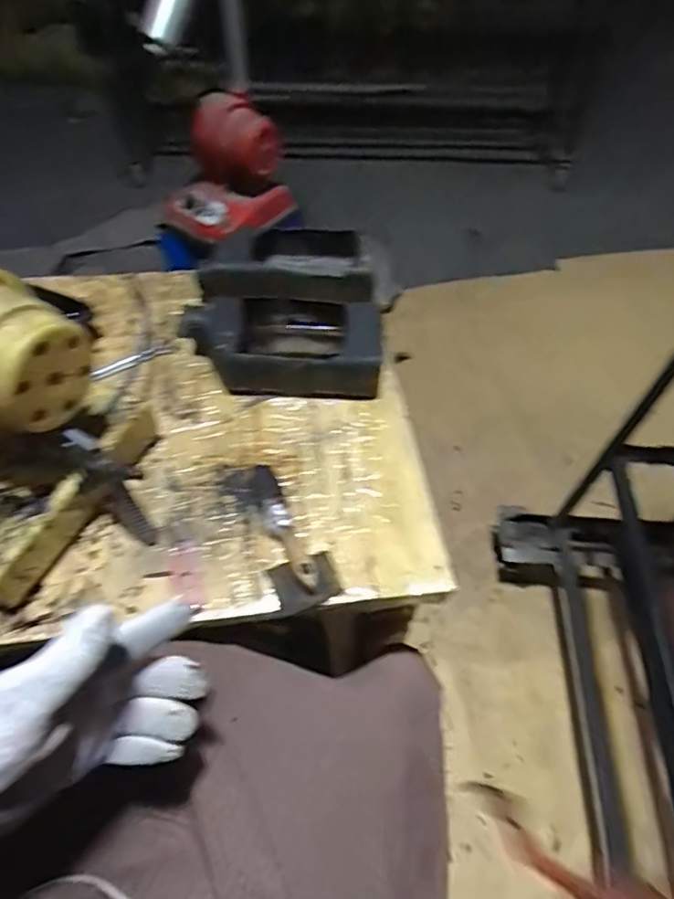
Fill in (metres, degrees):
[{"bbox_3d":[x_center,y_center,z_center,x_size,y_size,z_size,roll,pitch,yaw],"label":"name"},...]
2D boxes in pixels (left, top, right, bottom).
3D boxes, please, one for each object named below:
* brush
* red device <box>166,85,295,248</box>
[{"bbox_3d":[-0.059,0.071,0.515,0.047,0.024,0.153,-23,58,-18],"label":"brush"},{"bbox_3d":[-0.200,-0.506,0.988,0.239,0.201,0.135,-4,54,-6],"label":"red device"}]

